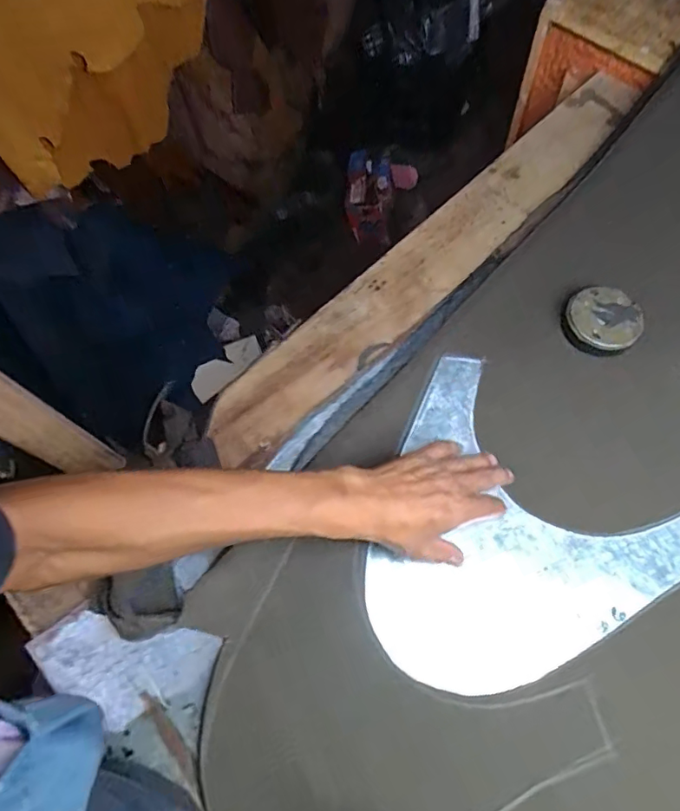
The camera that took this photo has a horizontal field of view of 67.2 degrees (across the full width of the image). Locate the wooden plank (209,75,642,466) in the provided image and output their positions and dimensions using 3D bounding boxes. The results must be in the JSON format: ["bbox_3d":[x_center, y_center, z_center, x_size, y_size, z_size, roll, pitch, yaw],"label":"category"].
[{"bbox_3d":[0.133,-0.193,0.620,0.717,0.023,0.096,-44,71,-11],"label":"wooden plank"}]

